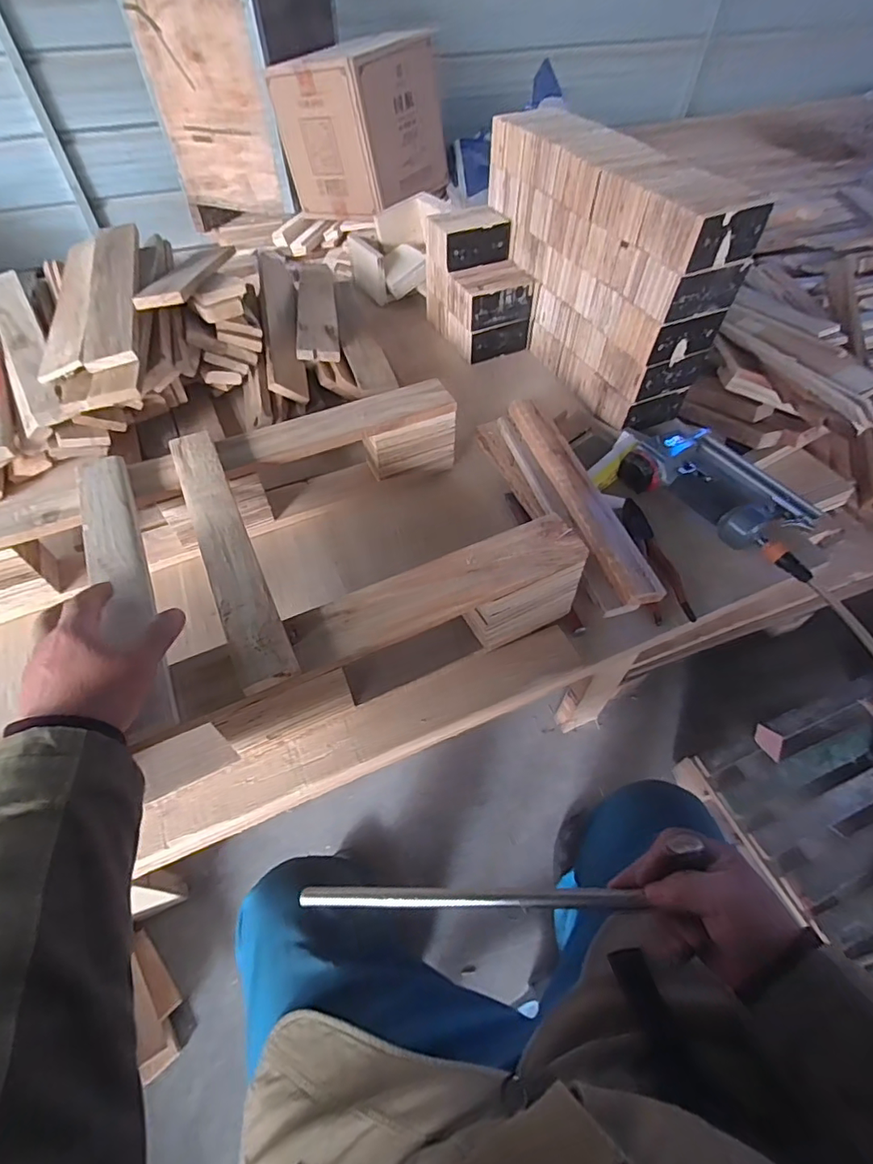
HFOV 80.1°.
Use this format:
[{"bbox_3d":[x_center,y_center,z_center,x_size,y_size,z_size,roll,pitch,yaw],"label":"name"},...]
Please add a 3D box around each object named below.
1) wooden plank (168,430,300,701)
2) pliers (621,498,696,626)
[{"bbox_3d":[-0.217,-0.045,0.526,0.048,0.013,0.354,-22,58,-15],"label":"wooden plank"},{"bbox_3d":[0.278,-0.031,0.667,0.050,0.018,0.182,-3,55,-2],"label":"pliers"}]

